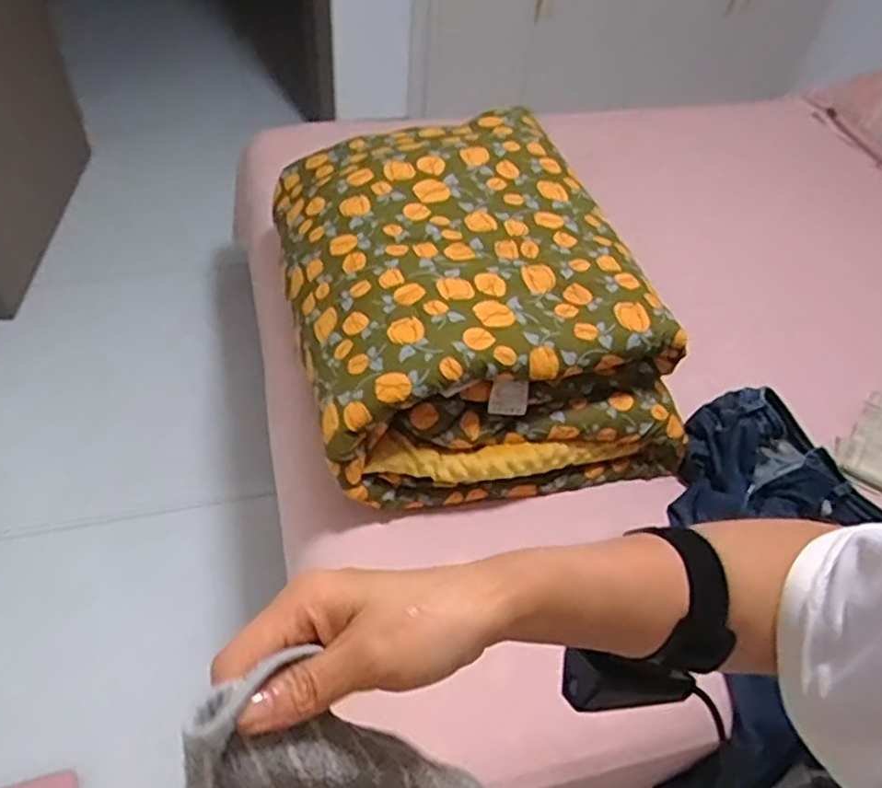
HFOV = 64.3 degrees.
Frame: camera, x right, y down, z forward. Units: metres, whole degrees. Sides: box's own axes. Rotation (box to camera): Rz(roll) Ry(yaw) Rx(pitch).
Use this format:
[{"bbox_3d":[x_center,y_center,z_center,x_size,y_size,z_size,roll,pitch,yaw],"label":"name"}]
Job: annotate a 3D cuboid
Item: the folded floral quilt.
[{"bbox_3d":[0.060,-0.149,1.119,0.561,0.247,0.601,-10,52,-15],"label":"folded floral quilt"}]

